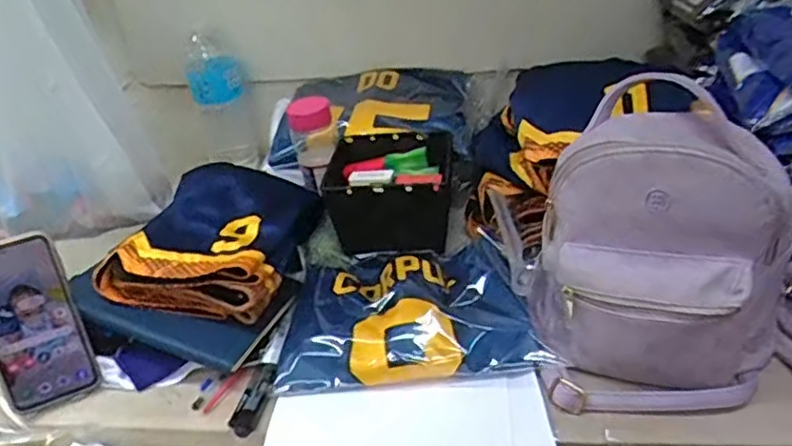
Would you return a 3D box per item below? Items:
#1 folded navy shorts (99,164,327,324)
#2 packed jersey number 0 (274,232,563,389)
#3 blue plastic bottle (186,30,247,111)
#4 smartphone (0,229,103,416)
[{"bbox_3d":[-0.199,0.026,0.749,0.176,0.100,0.217,-1,30,10],"label":"folded navy shorts"},{"bbox_3d":[0.011,0.082,0.683,0.255,0.041,0.205,-5,30,3],"label":"packed jersey number 0"},{"bbox_3d":[-0.278,-0.232,0.994,0.086,0.101,0.077,-14,31,-13],"label":"blue plastic bottle"},{"bbox_3d":[-0.348,0.097,0.620,0.082,0.170,0.012,-19,16,-19],"label":"smartphone"}]

